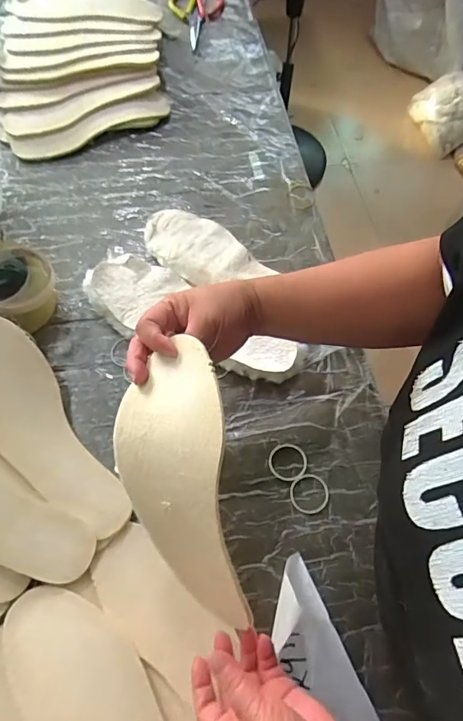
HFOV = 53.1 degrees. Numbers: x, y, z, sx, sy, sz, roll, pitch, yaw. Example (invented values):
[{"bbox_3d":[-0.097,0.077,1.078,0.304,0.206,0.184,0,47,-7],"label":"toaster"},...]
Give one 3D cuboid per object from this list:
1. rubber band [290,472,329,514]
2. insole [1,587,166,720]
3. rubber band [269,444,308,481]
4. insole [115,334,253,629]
[{"bbox_3d":[0.086,0.146,0.510,0.042,0.004,0.043,0,65,0],"label":"rubber band"},{"bbox_3d":[-0.103,0.317,0.400,0.092,0.006,0.266,-36,71,-30],"label":"insole"},{"bbox_3d":[0.064,0.115,0.525,0.043,0.004,0.040,9,65,5],"label":"rubber band"},{"bbox_3d":[-0.043,0.107,0.384,0.088,0.046,0.234,-9,90,-4],"label":"insole"}]

